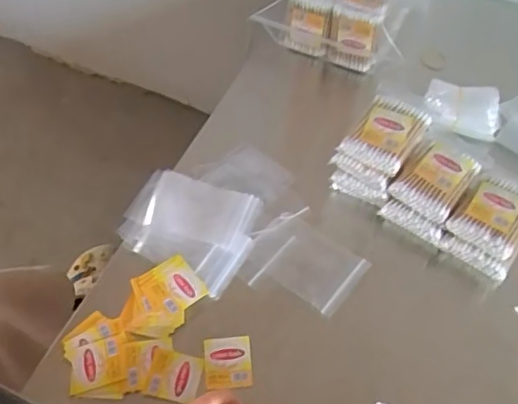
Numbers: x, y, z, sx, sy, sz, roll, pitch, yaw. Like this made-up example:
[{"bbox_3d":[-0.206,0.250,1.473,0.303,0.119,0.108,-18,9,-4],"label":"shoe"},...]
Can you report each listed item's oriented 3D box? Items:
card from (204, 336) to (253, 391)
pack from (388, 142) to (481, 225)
[{"bbox_3d":[-0.026,0.135,0.485,0.039,0.004,0.043,-4,56,-3],"label":"card"},{"bbox_3d":[0.164,-0.021,0.531,0.056,0.018,0.072,33,61,20],"label":"pack"}]

